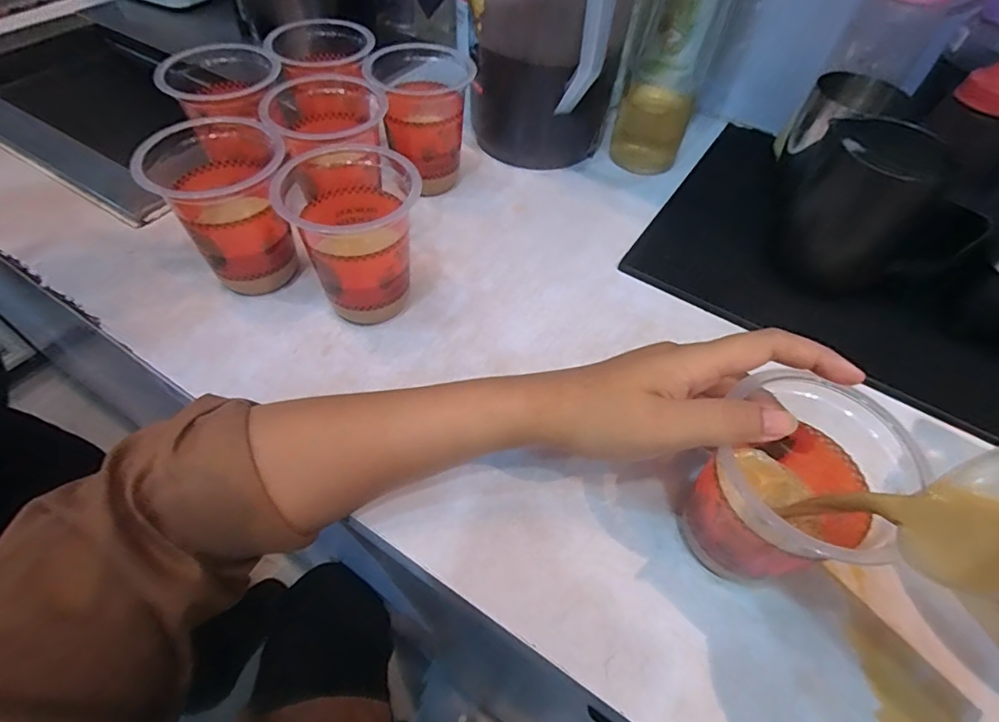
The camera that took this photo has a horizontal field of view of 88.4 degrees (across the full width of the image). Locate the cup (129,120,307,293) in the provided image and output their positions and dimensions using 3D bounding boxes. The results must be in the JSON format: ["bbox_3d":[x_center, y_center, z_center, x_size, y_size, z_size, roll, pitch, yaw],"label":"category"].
[{"bbox_3d":[-0.194,-0.108,0.375,0.081,0.107,0.086,1,54,-2],"label":"cup"}]

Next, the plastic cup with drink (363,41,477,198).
[{"bbox_3d":[-0.067,-0.214,0.454,0.083,0.118,0.080,-6,55,-7],"label":"plastic cup with drink"}]

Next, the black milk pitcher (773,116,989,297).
[{"bbox_3d":[0.296,-0.118,0.407,0.114,0.122,0.090,23,42,15],"label":"black milk pitcher"}]

